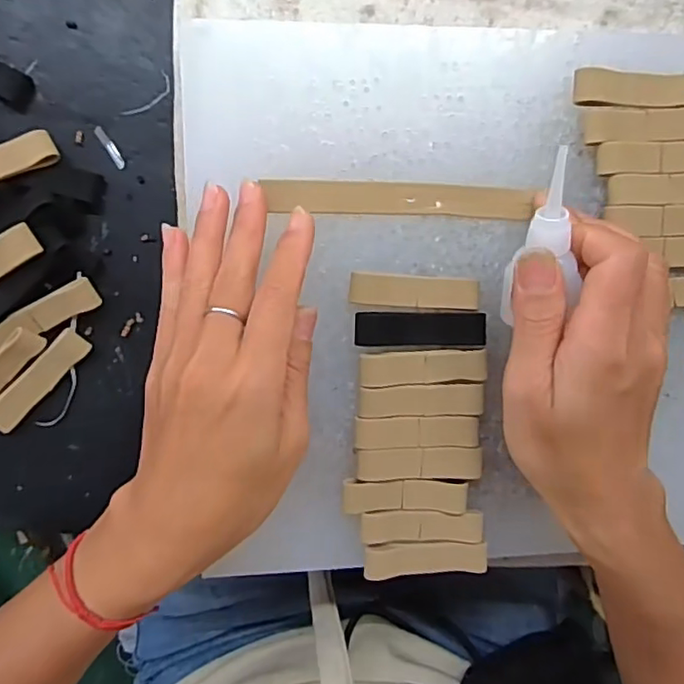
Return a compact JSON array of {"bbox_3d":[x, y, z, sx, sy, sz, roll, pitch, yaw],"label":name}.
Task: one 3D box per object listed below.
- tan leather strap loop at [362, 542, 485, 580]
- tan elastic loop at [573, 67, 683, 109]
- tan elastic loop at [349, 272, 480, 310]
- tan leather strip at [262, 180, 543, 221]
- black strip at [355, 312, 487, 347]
[{"bbox_3d":[0.042,0.108,0.292,0.061,0.004,0.016,-1,97,-6],"label":"tan leather strap loop"},{"bbox_3d":[0.139,-0.120,0.281,0.059,0.006,0.018,1,96,-6],"label":"tan elastic loop"},{"bbox_3d":[0.035,-0.024,0.280,0.061,0.008,0.015,3,96,-7],"label":"tan elastic loop"},{"bbox_3d":[0.027,-0.066,0.275,0.121,0.008,0.015,2,96,-3],"label":"tan leather strip"},{"bbox_3d":[0.038,-0.006,0.283,0.063,0.005,0.016,0,96,-6],"label":"black strip"}]

